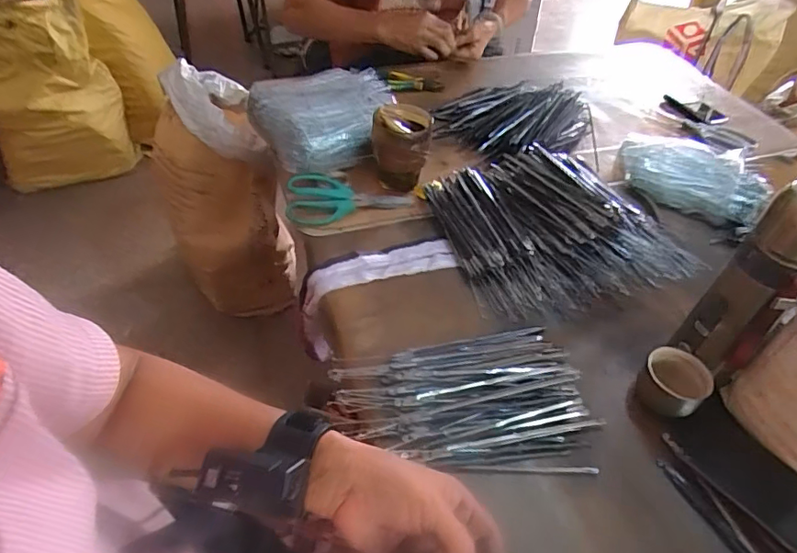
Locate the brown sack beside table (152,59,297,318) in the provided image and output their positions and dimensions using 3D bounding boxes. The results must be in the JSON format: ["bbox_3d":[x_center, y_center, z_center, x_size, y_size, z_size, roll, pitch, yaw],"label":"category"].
[{"bbox_3d":[-0.429,-0.194,1.246,0.248,0.537,0.353,-20,51,-22],"label":"brown sack beside table"}]

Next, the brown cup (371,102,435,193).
[{"bbox_3d":[0.004,-0.190,0.764,0.083,0.105,0.082,7,46,2],"label":"brown cup"}]

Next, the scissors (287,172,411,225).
[{"bbox_3d":[-0.071,-0.109,0.746,0.178,0.012,0.088,2,64,-9],"label":"scissors"}]

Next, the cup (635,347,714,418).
[{"bbox_3d":[0.285,0.116,0.538,0.062,0.043,0.068,2,46,-2],"label":"cup"}]

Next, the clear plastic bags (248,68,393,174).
[{"bbox_3d":[-0.113,-0.253,0.826,0.222,0.069,0.205,-16,50,-19],"label":"clear plastic bags"}]

